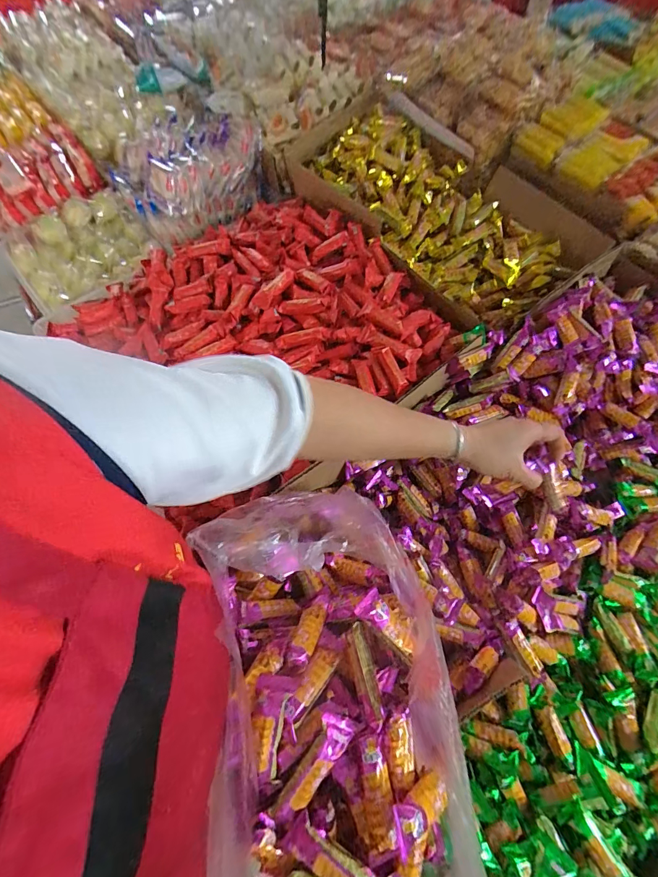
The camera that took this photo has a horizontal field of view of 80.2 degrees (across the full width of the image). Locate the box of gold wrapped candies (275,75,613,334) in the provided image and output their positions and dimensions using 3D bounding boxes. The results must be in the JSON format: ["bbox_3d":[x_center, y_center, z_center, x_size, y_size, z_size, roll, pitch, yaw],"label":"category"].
[{"bbox_3d":[0.190,-0.467,0.748,0.316,0.127,0.598,-34,71,-13],"label":"box of gold wrapped candies"}]

